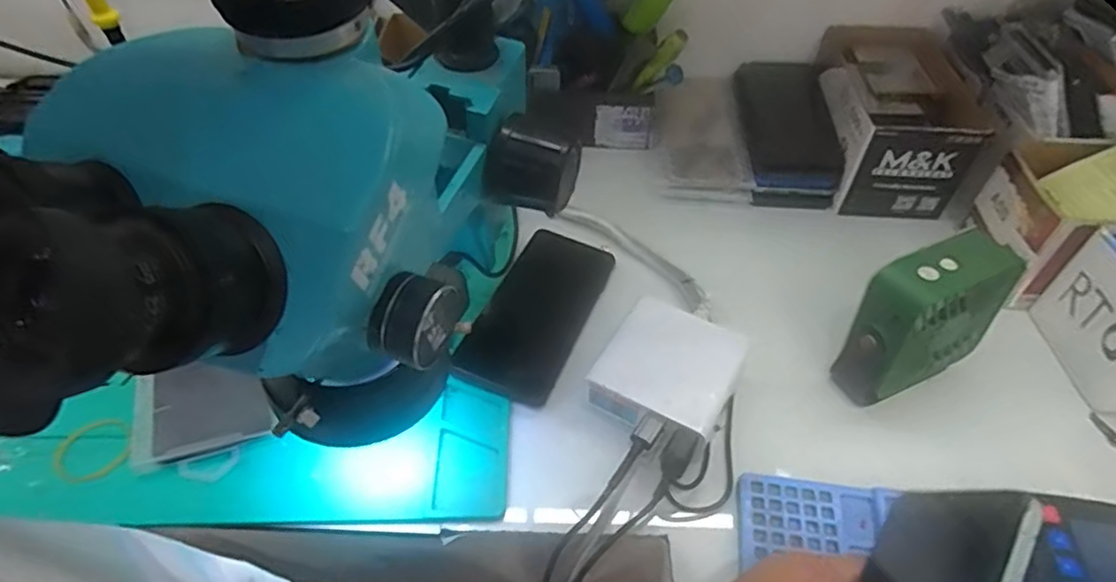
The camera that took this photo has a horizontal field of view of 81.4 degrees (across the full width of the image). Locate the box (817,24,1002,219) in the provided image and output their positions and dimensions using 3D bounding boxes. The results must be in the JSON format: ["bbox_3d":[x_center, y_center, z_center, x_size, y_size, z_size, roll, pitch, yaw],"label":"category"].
[{"bbox_3d":[0.319,-0.168,0.619,0.127,0.079,0.190,5,48,2],"label":"box"}]

